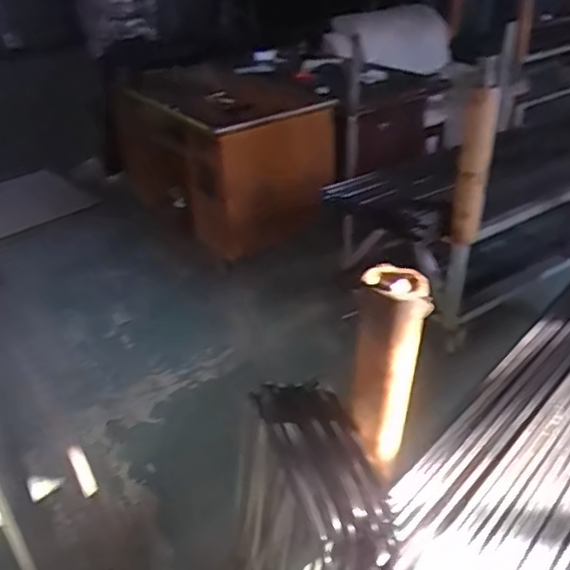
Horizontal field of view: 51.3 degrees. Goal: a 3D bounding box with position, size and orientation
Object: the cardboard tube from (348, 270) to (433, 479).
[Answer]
[{"bbox_3d":[0.153,0.139,0.925,0.103,0.332,0.087,-22,37,-29],"label":"cardboard tube"}]

